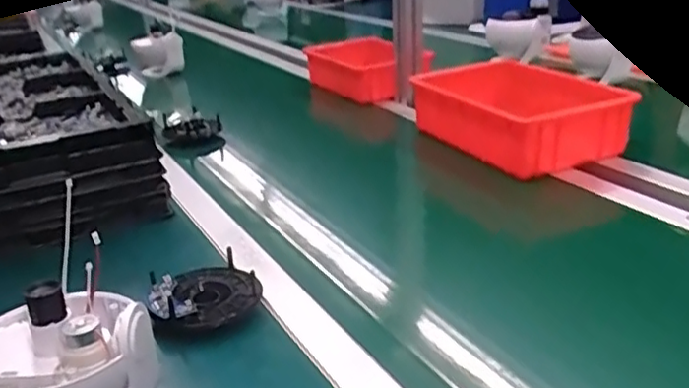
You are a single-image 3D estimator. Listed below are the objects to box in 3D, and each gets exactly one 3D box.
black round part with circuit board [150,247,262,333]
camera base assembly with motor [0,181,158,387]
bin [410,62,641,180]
[{"bbox_3d":[-0.130,0.092,0.603,0.096,0.038,0.090,-3,25,1],"label":"black round part with circuit board"},{"bbox_3d":[-0.201,0.120,0.458,0.106,0.115,0.112,-21,30,-33],"label":"camera base assembly with motor"},{"bbox_3d":[0.246,-0.120,0.963,0.217,0.086,0.272,-13,26,-19],"label":"bin"}]

